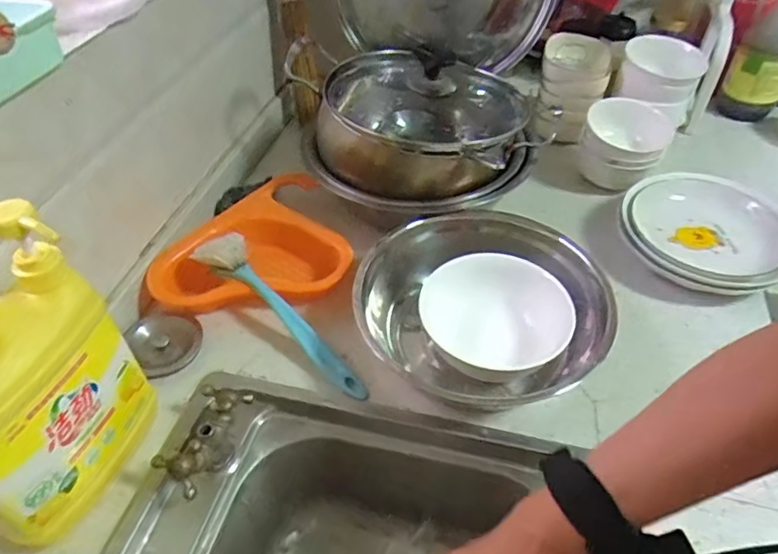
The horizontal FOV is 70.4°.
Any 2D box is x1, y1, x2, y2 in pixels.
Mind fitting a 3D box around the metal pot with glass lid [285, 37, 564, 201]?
[{"bbox_3d":[0.027,-0.199,0.695,0.281,0.126,0.229,20,49,19],"label":"metal pot with glass lid"}]

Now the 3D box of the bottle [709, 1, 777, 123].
[{"bbox_3d":[0.574,-0.333,0.837,0.083,0.199,0.089,27,51,24],"label":"bottle"}]

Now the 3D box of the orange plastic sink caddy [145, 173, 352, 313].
[{"bbox_3d":[-0.167,-0.038,0.659,0.212,0.057,0.188,-11,46,-10],"label":"orange plastic sink caddy"}]

